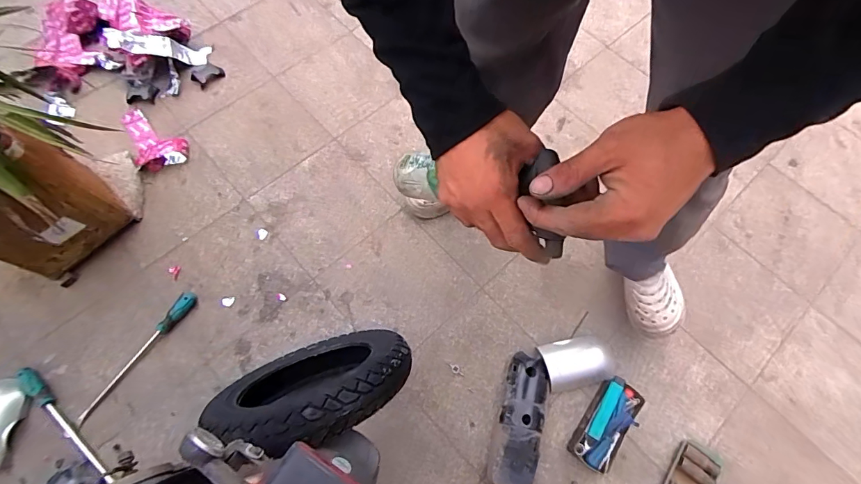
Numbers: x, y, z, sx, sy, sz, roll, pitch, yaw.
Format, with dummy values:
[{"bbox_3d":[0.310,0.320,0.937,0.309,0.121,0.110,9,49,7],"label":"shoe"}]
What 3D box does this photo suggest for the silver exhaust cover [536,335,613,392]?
[{"bbox_3d":[0.345,0.280,0.981,0.168,0.036,0.108,-11,70,-7],"label":"silver exhaust cover"}]

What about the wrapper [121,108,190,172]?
[{"bbox_3d":[-0.800,-0.283,1.175,0.243,0.037,0.125,34,71,9],"label":"wrapper"}]

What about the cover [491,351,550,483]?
[{"bbox_3d":[0.200,0.388,0.922,0.097,0.056,0.283,15,69,2],"label":"cover"}]

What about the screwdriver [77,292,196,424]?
[{"bbox_3d":[-0.660,0.250,0.940,0.030,0.033,0.324,34,71,9],"label":"screwdriver"}]

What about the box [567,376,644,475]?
[{"bbox_3d":[0.390,0.403,0.926,0.088,0.056,0.196,36,72,10],"label":"box"}]

